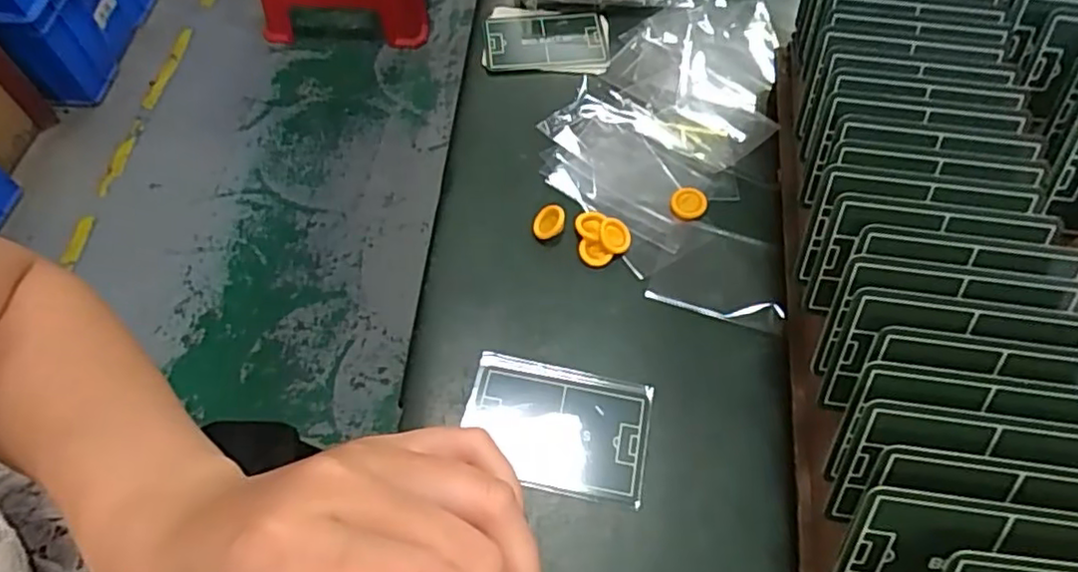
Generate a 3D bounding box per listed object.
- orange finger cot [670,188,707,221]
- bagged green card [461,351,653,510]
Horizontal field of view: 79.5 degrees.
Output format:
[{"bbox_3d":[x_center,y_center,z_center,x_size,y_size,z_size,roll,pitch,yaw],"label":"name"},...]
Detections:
[{"bbox_3d":[0.088,-0.049,0.379,0.021,0.005,0.021,15,61,9],"label":"orange finger cot"},{"bbox_3d":[0.008,0.068,0.314,0.087,0.004,0.061,11,60,6],"label":"bagged green card"}]

